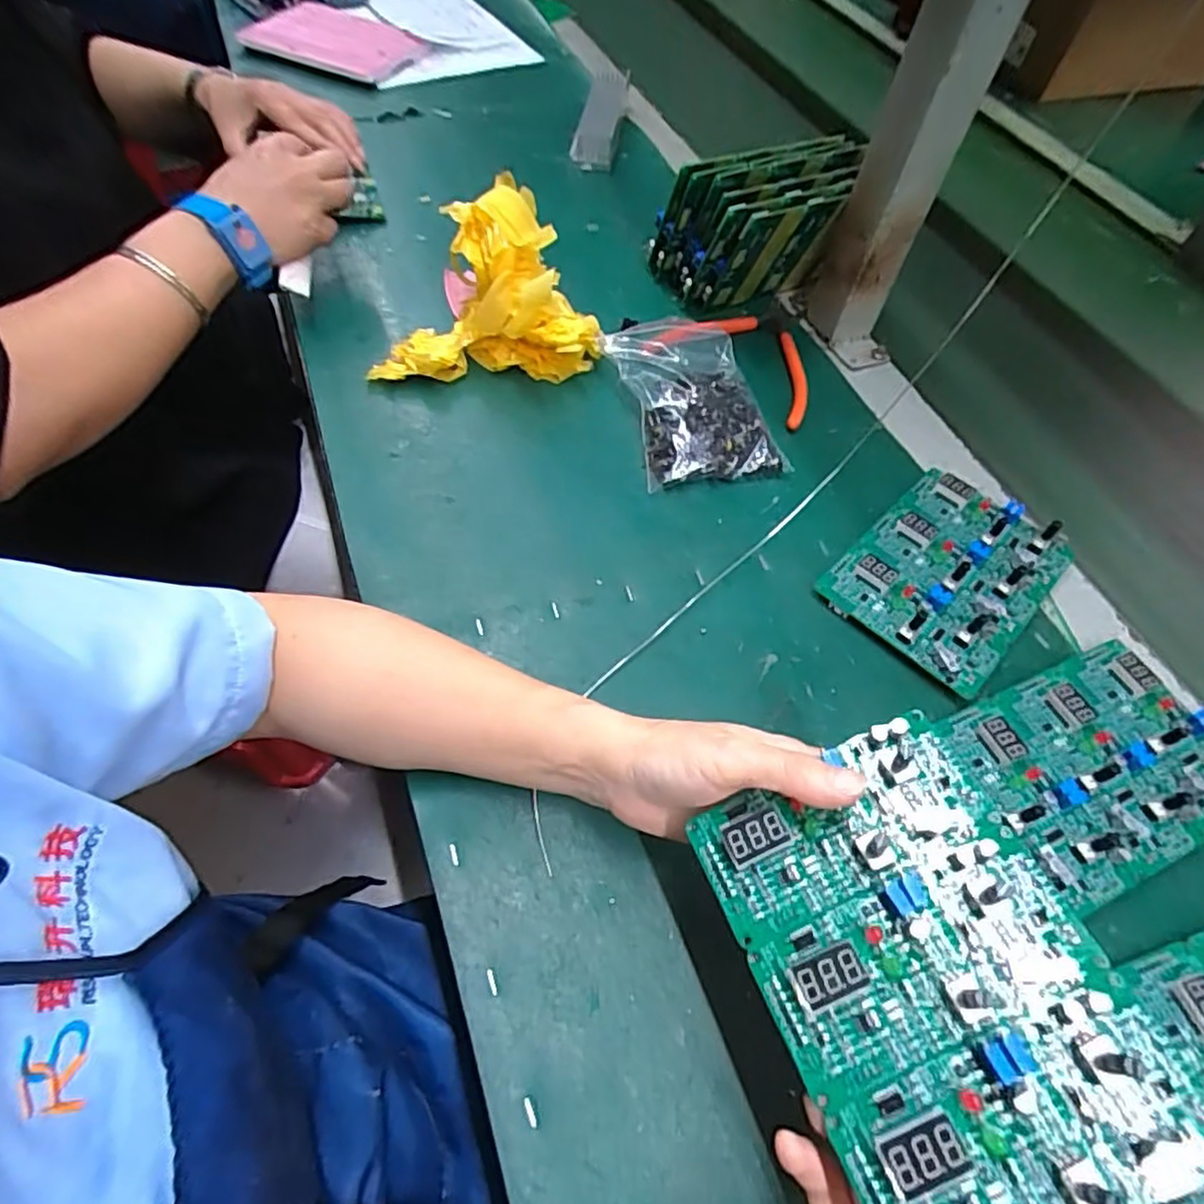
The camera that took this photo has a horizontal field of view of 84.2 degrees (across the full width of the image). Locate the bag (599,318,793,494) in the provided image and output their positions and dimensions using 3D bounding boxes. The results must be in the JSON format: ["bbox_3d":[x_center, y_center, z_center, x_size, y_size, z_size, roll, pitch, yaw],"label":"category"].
[{"bbox_3d":[0.064,-0.148,0.485,0.097,0.032,0.146,-12,59,-11],"label":"bag"}]

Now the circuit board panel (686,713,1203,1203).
[{"bbox_3d":[0.106,0.121,0.224,0.100,0.012,0.144,-27,57,1],"label":"circuit board panel"}]

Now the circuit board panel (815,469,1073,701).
[{"bbox_3d":[0.218,-0.020,0.420,0.106,0.020,0.142,41,63,20],"label":"circuit board panel"}]

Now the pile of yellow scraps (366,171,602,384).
[{"bbox_3d":[-0.086,-0.223,0.477,0.165,0.110,0.087,-5,58,-7],"label":"pile of yellow scraps"}]

